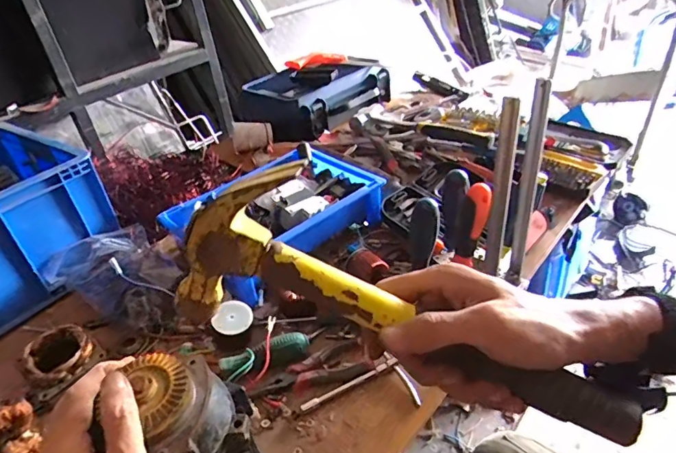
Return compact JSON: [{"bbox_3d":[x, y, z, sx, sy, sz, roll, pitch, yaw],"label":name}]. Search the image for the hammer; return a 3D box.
[{"bbox_3d":[0.046,0.061,0.285,0.295,0.121,0.035,26,39,1],"label":"hammer"}]

